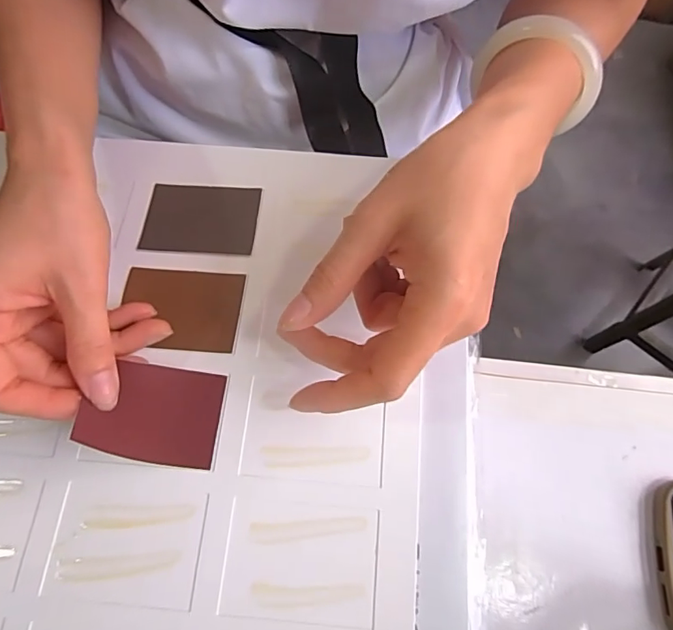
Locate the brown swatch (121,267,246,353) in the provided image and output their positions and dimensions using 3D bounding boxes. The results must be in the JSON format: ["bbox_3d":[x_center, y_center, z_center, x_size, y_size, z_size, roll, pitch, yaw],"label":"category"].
[{"bbox_3d":[-0.085,-0.004,0.270,0.061,0.009,0.046,3,70,1],"label":"brown swatch"}]

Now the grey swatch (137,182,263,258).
[{"bbox_3d":[-0.083,-0.059,0.299,0.068,0.004,0.047,4,70,2],"label":"grey swatch"}]

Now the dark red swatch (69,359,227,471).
[{"bbox_3d":[-0.090,0.049,0.243,0.063,0.005,0.047,10,70,-13],"label":"dark red swatch"}]

